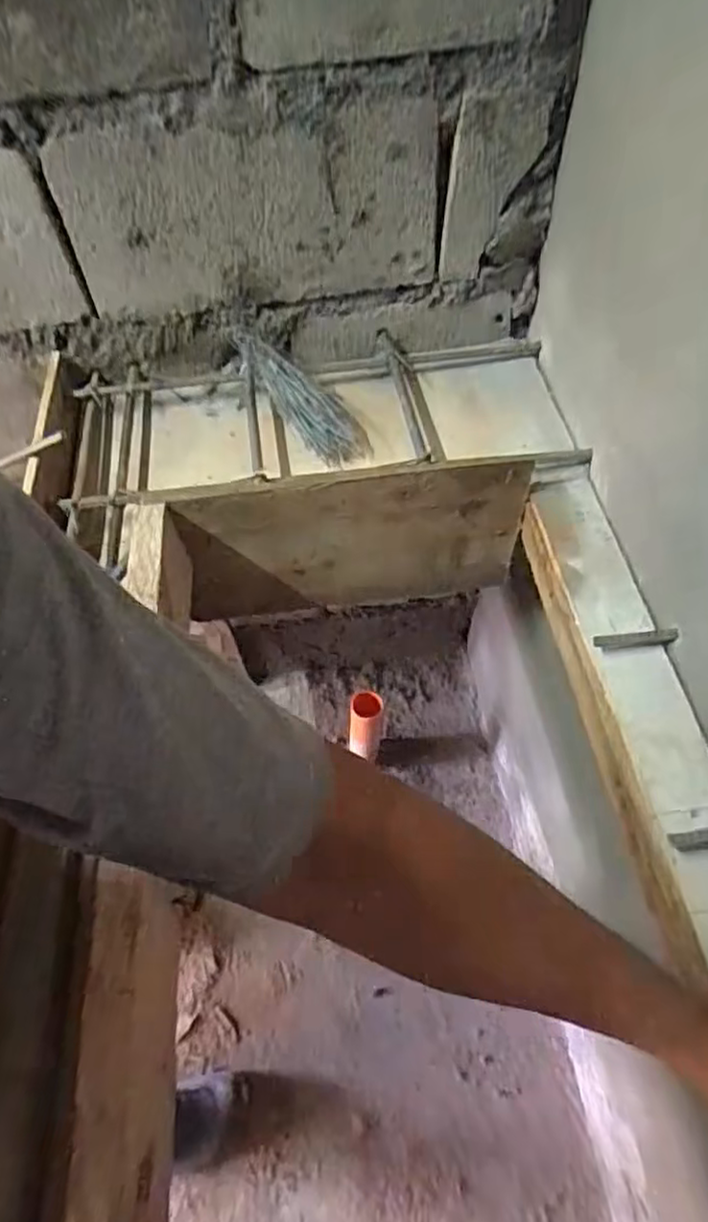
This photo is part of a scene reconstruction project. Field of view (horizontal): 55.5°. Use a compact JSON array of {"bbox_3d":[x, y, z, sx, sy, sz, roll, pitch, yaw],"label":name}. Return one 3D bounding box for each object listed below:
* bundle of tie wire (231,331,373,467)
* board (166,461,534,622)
[{"bbox_3d":[-0.063,-0.256,0.797,0.073,0.057,0.225,-38,77,-22],"label":"bundle of tie wire"},{"bbox_3d":[0.000,-0.070,0.778,0.377,0.218,0.025,-8,55,-3],"label":"board"}]

